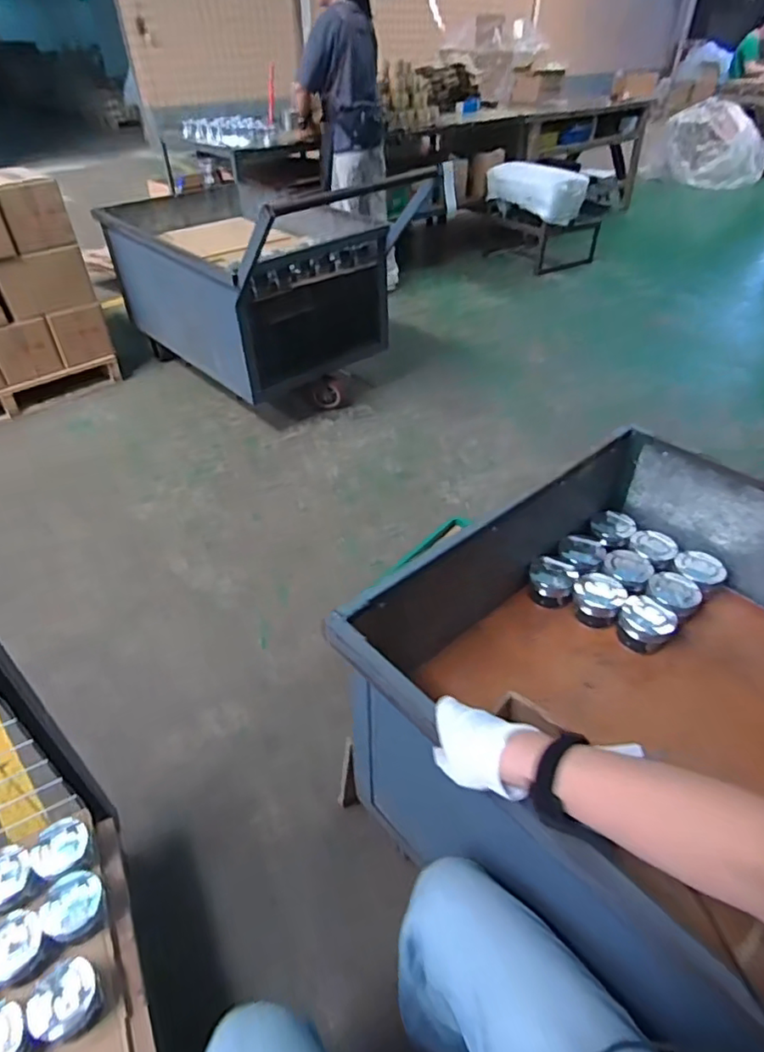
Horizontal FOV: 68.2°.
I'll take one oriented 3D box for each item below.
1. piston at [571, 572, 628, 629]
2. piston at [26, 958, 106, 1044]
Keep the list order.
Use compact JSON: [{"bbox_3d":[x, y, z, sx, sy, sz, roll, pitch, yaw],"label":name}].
[{"bbox_3d":[0.380,0.126,0.997,0.083,0.047,0.093,25,48,25],"label":"piston"},{"bbox_3d":[-0.439,0.662,0.787,0.082,0.054,0.080,0,42,0],"label":"piston"}]

